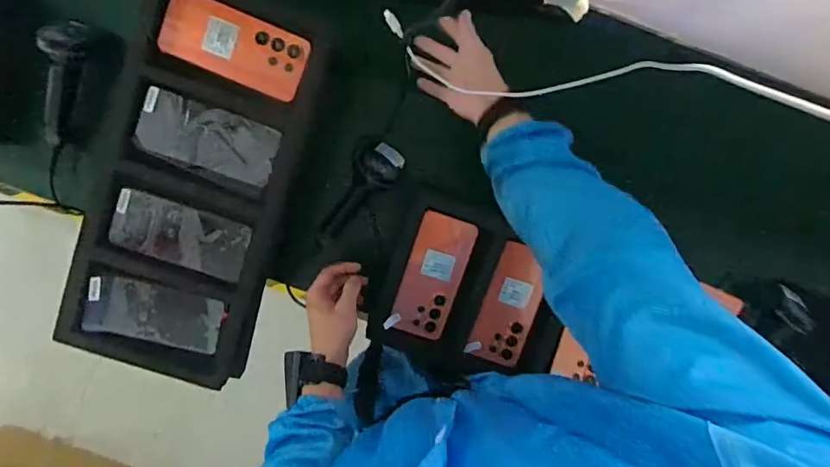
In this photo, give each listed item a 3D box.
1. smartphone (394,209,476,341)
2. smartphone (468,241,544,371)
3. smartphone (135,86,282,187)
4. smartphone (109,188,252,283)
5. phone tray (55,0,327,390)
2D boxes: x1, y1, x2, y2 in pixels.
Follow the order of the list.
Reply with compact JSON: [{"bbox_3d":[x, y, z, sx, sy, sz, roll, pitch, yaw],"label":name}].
[{"bbox_3d":[0.025,0.058,0.663,0.076,0.006,0.165,18,96,8],"label":"smartphone"},{"bbox_3d":[0.131,0.099,0.672,0.072,0.013,0.162,21,95,17],"label":"smartphone"},{"bbox_3d":[-0.251,-0.115,0.597,0.164,0.015,0.076,19,97,-6],"label":"smartphone"},{"bbox_3d":[-0.295,0.004,0.619,0.163,0.010,0.074,18,97,-6],"label":"smartphone"},{"bbox_3d":[-0.266,-0.051,0.621,0.244,0.047,0.478,17,98,-6],"label":"phone tray"}]

